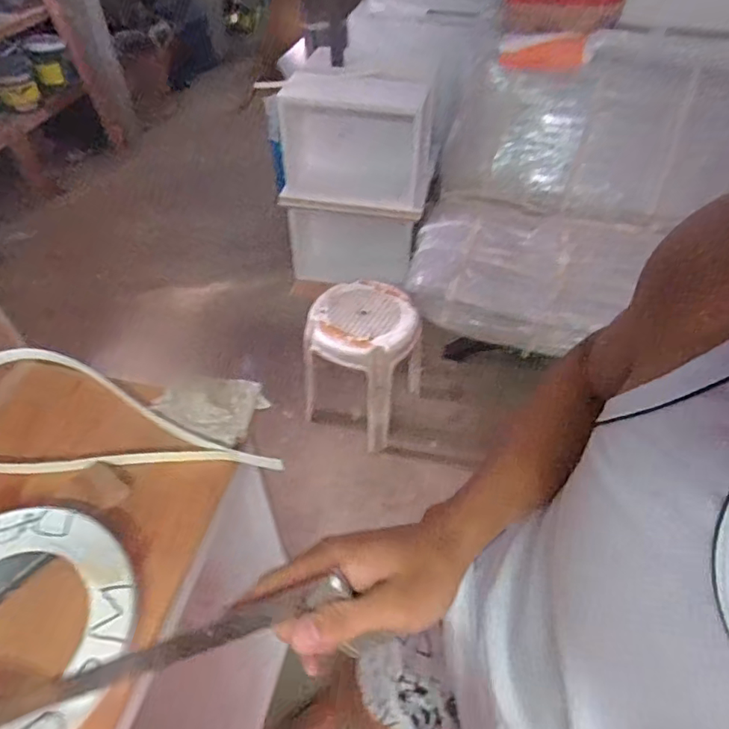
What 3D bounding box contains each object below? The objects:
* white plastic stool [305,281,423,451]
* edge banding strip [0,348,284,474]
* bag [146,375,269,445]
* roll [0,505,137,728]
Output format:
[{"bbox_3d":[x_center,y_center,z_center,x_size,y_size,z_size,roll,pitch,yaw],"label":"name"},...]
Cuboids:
[{"bbox_3d":[-0.012,0.002,1.655,0.335,0.394,0.371,-1,49,-2],"label":"white plastic stool"},{"bbox_3d":[-0.385,0.102,0.714,0.507,0.020,0.203,23,52,18],"label":"edge banding strip"},{"bbox_3d":[-0.221,0.049,0.752,0.138,0.030,0.104,16,50,13],"label":"bag"},{"bbox_3d":[-0.372,0.270,0.543,0.244,0.035,0.236,0,49,-1],"label":"roll"}]

